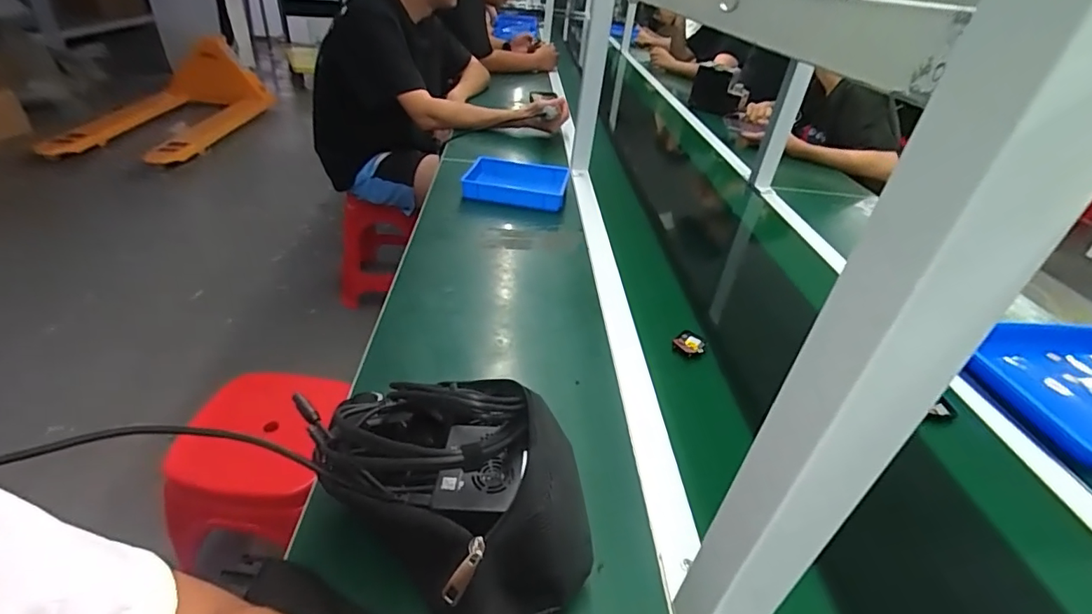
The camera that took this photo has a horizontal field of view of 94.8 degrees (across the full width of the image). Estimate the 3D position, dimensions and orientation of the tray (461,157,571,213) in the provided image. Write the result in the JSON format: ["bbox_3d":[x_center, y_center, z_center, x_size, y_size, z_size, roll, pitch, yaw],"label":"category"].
[{"bbox_3d":[-0.059,-0.252,1.022,0.204,0.035,0.168,7,35,-1],"label":"tray"}]

